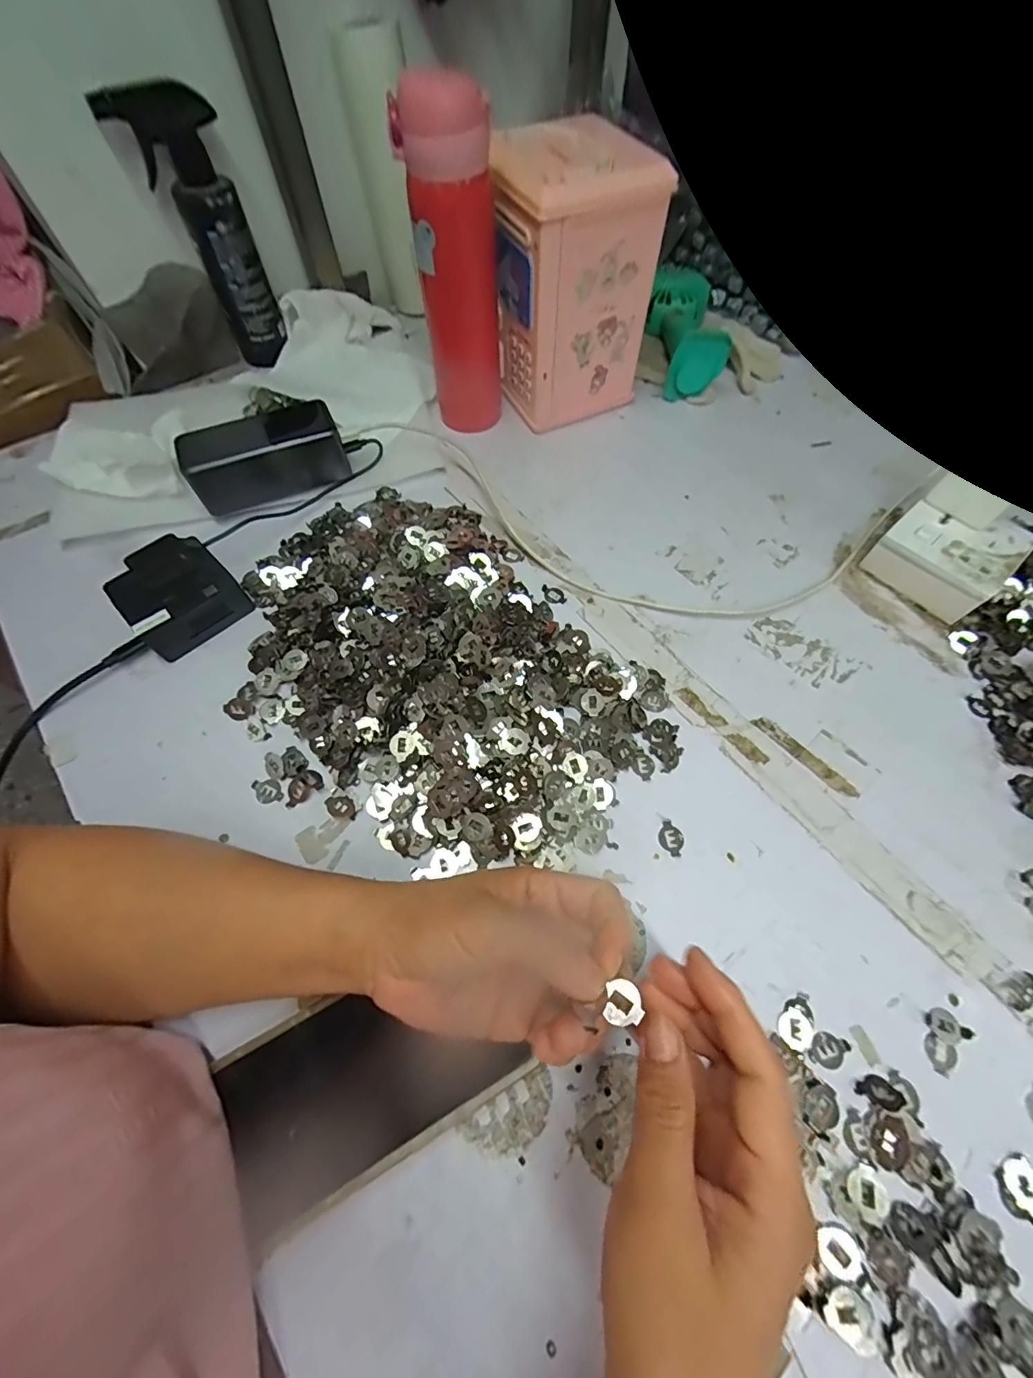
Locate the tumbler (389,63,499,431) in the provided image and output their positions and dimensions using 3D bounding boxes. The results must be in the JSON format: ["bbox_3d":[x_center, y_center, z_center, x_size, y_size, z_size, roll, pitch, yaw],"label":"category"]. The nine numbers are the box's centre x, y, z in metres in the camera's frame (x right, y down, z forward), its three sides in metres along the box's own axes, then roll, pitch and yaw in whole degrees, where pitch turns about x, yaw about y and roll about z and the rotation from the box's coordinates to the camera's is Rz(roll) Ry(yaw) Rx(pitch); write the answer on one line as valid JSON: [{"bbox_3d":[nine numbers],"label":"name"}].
[{"bbox_3d":[-0.051,-0.336,0.409,0.061,0.220,0.053,13,63,6],"label":"tumbler"}]

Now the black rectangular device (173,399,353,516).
[{"bbox_3d":[-0.221,-0.206,0.432,0.130,0.056,0.059,-19,64,-10],"label":"black rectangular device"}]

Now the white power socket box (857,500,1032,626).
[{"bbox_3d":[0.354,-0.111,0.405,0.086,0.042,0.084,-38,69,-18],"label":"white power socket box"}]

